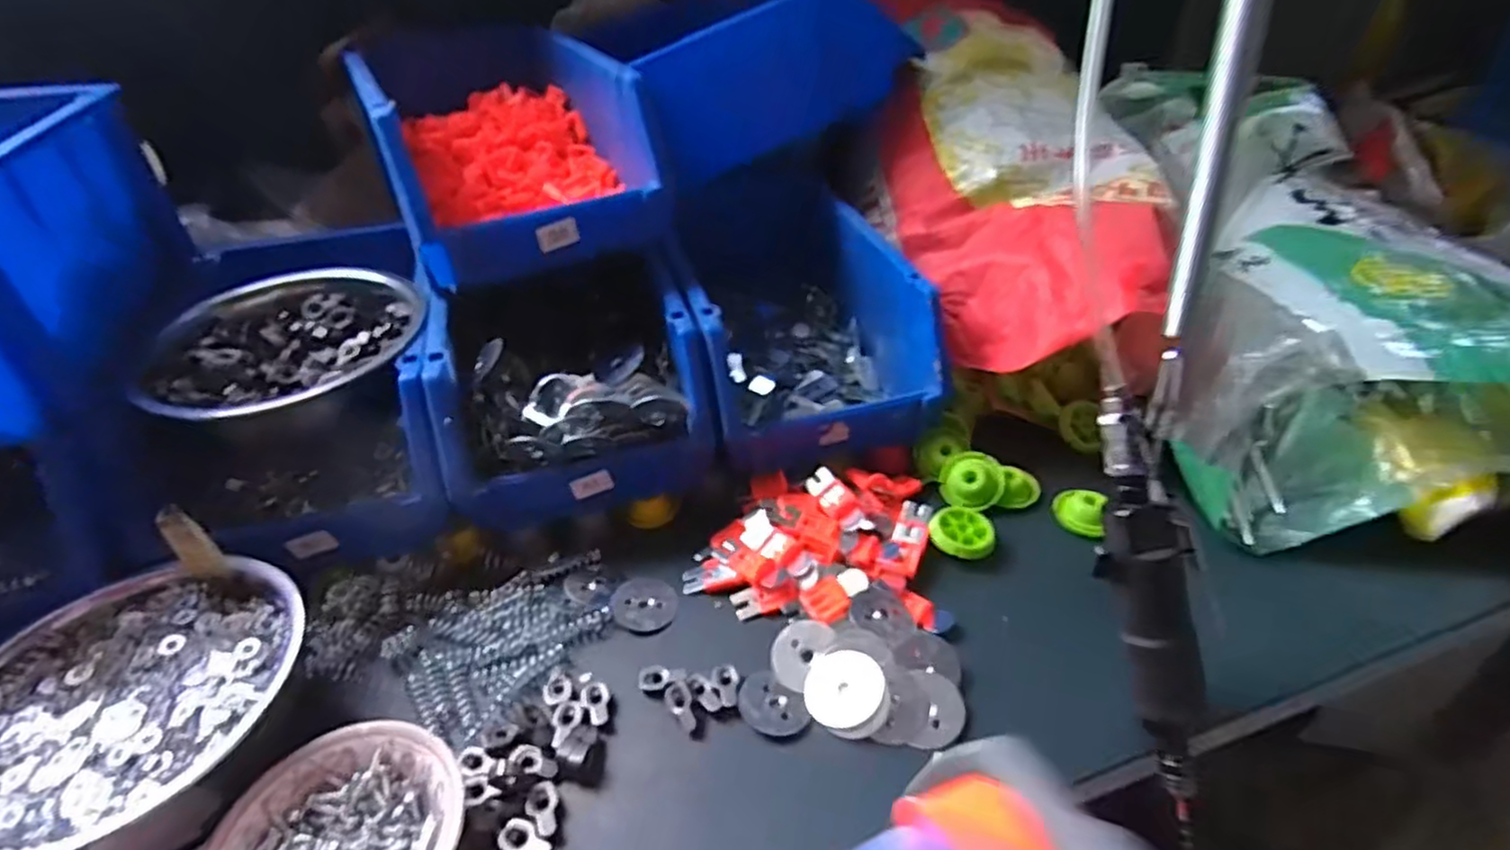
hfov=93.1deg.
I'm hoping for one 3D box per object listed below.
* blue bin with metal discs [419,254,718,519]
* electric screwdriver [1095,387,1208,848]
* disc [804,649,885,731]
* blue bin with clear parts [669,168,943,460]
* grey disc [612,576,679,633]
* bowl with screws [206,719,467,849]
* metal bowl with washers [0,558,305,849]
[{"bbox_3d":[-0.167,-0.041,0.622,0.199,0.145,0.241,-13,39,-16],"label":"blue bin with metal discs"},{"bbox_3d":[0.231,0.111,0.412,0.052,0.263,0.032,-18,10,-21],"label":"electric screwdriver"},{"bbox_3d":[0.057,0.167,0.452,0.048,0.007,0.048,-13,45,14],"label":"disc"},{"bbox_3d":[0.038,-0.094,0.678,0.200,0.134,0.289,-8,38,-9],"label":"blue bin with clear parts"},{"bbox_3d":[-0.080,0.130,0.522,0.045,0.005,0.048,0,37,0],"label":"grey disc"},{"bbox_3d":[-0.211,0.221,0.368,0.116,0.038,0.117,0,37,0],"label":"bowl with screws"},{"bbox_3d":[-0.358,0.168,0.412,0.181,0.064,0.172,0,37,0],"label":"metal bowl with washers"}]

